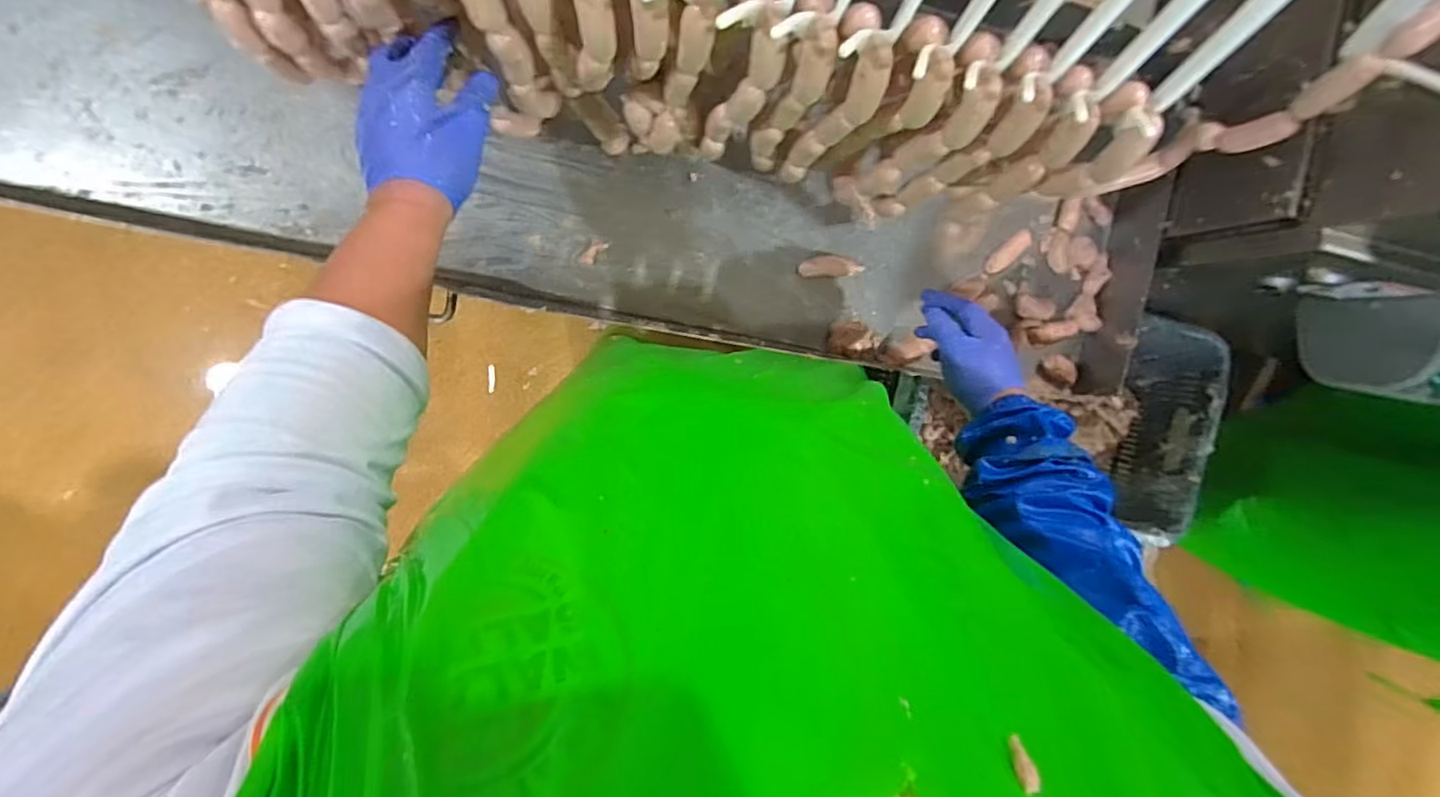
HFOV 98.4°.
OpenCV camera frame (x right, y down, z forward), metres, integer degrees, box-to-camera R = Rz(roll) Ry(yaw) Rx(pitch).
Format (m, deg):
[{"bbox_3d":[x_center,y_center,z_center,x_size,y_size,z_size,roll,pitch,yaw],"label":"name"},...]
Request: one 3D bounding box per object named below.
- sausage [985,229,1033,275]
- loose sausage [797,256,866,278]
[{"bbox_3d":[0.350,-0.179,0.751,0.073,0.021,0.020,-39,99,1],"label":"sausage"},{"bbox_3d":[0.127,-0.151,0.714,0.073,0.029,0.022,0,98,-5],"label":"loose sausage"}]

